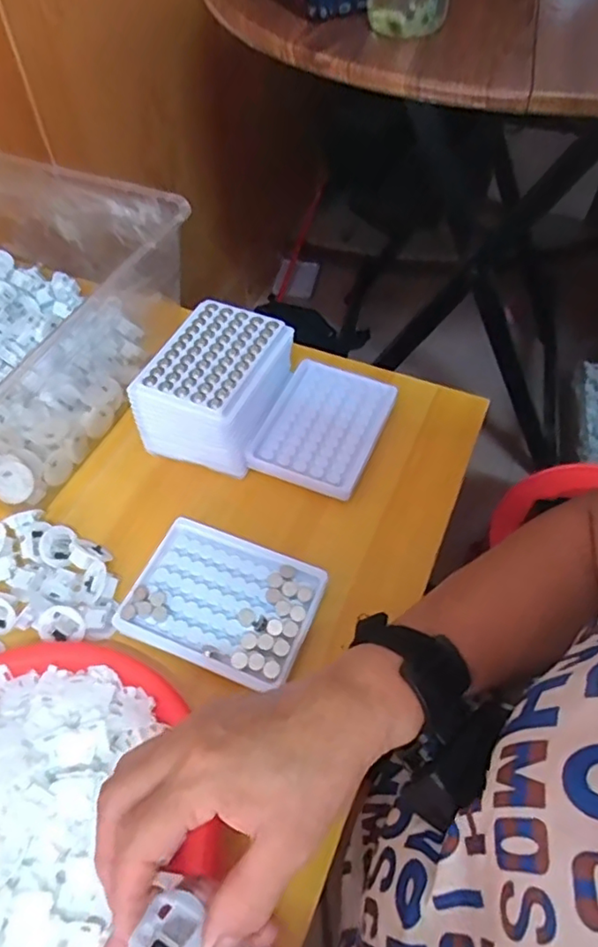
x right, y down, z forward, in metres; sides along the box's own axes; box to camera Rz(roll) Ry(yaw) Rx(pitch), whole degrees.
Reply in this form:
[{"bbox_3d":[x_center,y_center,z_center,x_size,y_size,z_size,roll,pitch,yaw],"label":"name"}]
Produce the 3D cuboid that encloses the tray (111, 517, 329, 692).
[{"bbox_3d":[-0.055,0.091,0.431,0.130,0.010,0.096,20,56,13],"label":"tray"}]

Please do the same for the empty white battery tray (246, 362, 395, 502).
[{"bbox_3d":[0.023,-0.045,0.532,0.096,0.014,0.130,18,56,12],"label":"empty white battery tray"}]

